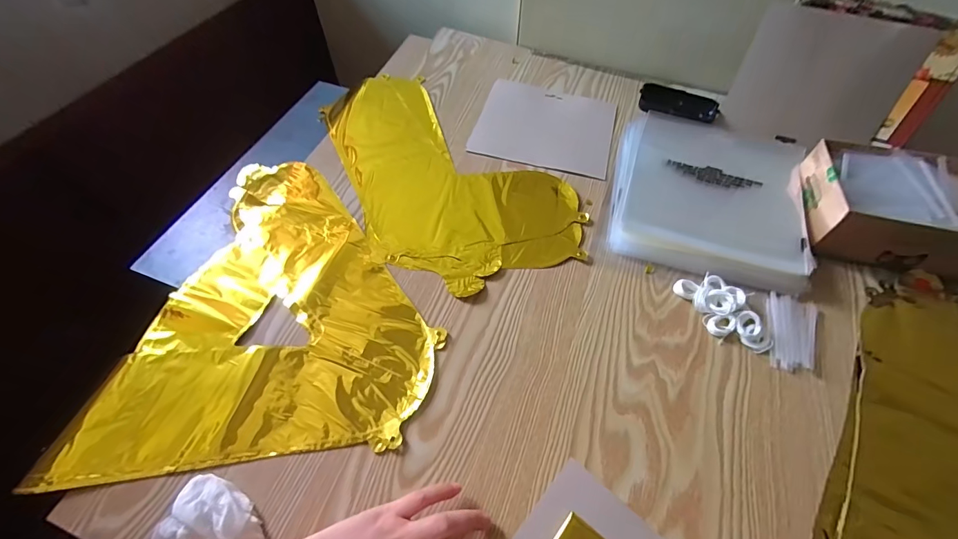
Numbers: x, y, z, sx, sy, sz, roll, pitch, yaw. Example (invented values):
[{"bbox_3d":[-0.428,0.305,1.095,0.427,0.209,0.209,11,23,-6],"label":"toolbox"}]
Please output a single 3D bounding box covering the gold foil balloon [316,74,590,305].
[{"bbox_3d":[-0.053,-0.148,0.560,0.242,0.008,0.408,-20,59,-14],"label":"gold foil balloon"}]

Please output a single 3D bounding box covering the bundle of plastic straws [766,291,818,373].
[{"bbox_3d":[0.323,0.065,0.426,0.050,0.008,0.086,16,58,9],"label":"bundle of plastic straws"}]

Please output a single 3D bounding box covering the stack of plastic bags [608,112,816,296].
[{"bbox_3d":[0.284,-0.108,0.522,0.211,0.034,0.263,13,57,8],"label":"stack of plastic bags"}]

